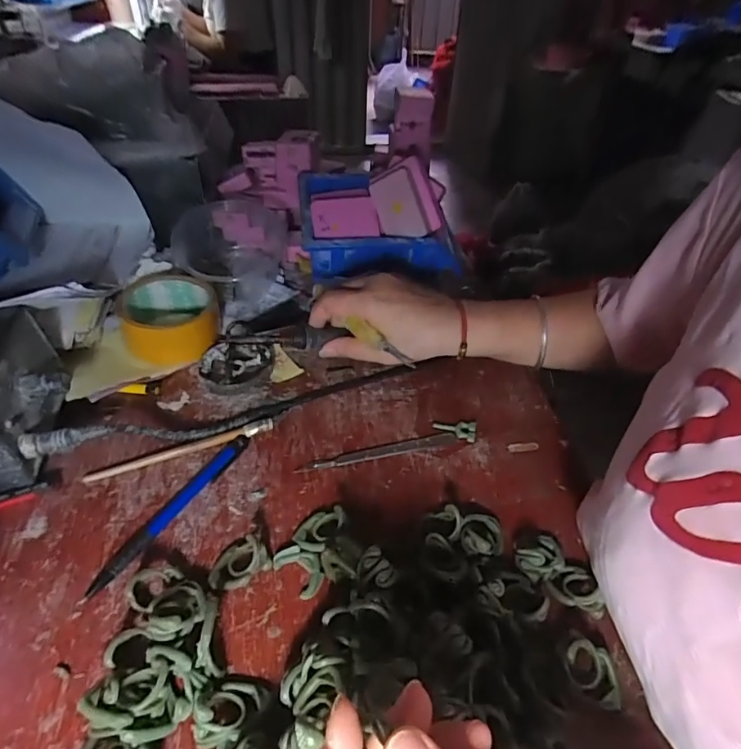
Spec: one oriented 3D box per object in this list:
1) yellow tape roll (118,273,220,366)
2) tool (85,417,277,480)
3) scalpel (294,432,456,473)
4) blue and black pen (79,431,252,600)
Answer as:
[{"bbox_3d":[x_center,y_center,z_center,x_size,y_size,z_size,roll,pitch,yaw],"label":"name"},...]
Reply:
[{"bbox_3d":[-0.192,-0.056,0.467,0.083,0.047,0.080,-11,43,-16],"label":"yellow tape roll"},{"bbox_3d":[-0.144,0.057,0.370,0.137,0.008,0.008,-14,44,-19],"label":"tool"},{"bbox_3d":[0.007,0.061,0.383,0.130,0.004,0.013,-9,42,-14],"label":"scalpel"},{"bbox_3d":[-0.136,0.091,0.337,0.015,0.008,0.147,21,44,19],"label":"blue and black pen"}]

